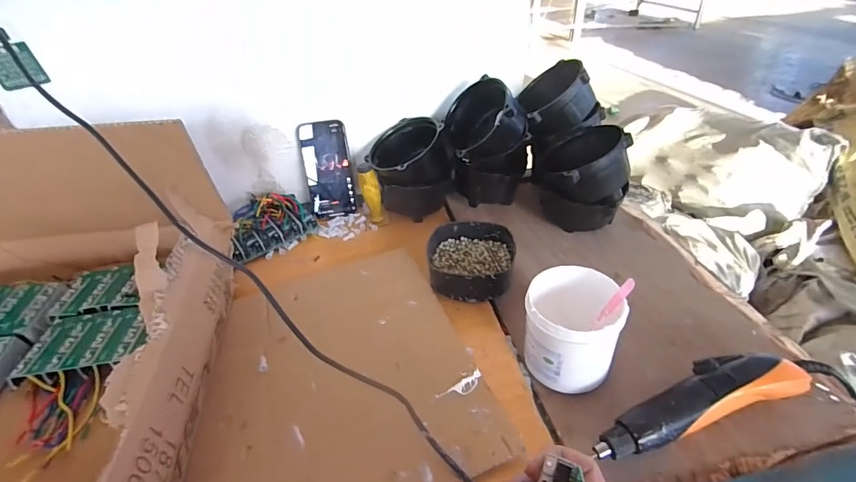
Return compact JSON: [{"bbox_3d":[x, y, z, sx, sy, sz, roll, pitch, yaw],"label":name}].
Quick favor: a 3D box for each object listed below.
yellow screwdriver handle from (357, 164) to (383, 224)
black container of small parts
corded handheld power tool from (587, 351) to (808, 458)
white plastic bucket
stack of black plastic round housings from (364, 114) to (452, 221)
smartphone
[{"bbox_3d":[-0.094,-0.080,0.696,0.031,0.104,0.036,-10,38,-7],"label":"yellow screwdriver handle"},{"bbox_3d":[0.059,0.029,0.582,0.120,0.047,0.126,3,38,9],"label":"black container of small parts"},{"bbox_3d":[0.258,0.156,0.407,0.215,0.048,0.050,-13,38,-11],"label":"corded handheld power tool"},{"bbox_3d":[0.157,0.099,0.450,0.083,0.100,0.098,16,42,24],"label":"white plastic bucket"},{"bbox_3d":[-0.027,-0.121,0.709,0.130,0.133,0.125,-4,37,1],"label":"stack of black plastic round housings"},{"bbox_3d":[-0.170,-0.122,0.722,0.077,0.160,0.015,-10,13,-8],"label":"smartphone"}]

